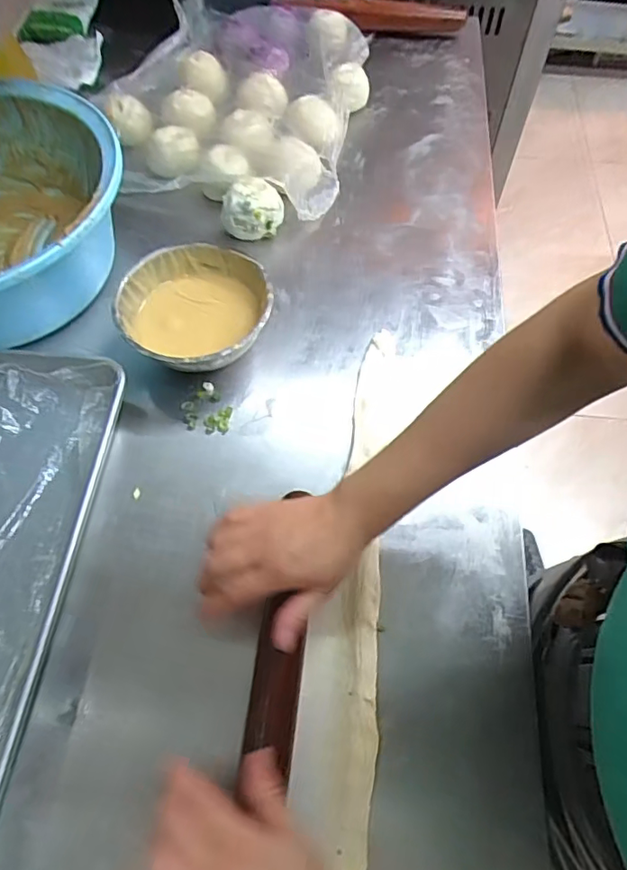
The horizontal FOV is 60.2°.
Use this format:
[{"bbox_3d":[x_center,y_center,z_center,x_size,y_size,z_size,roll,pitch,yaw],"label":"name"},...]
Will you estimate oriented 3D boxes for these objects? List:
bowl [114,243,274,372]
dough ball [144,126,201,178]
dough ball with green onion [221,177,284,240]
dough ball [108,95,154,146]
[{"bbox_3d":[-0.129,-0.132,0.609,0.161,0.072,0.167,1,61,-1],"label":"bowl"},{"bbox_3d":[-0.202,-0.405,0.778,0.074,0.045,0.062,-14,63,-9],"label":"dough ball"},{"bbox_3d":[-0.080,-0.300,0.714,0.079,0.050,0.066,2,61,0],"label":"dough ball with green onion"},{"bbox_3d":[-0.282,-0.485,0.829,0.067,0.042,0.072,-18,63,-11],"label":"dough ball"}]

